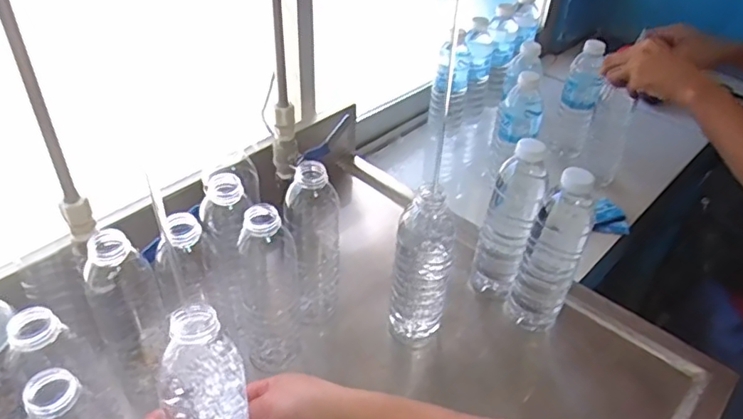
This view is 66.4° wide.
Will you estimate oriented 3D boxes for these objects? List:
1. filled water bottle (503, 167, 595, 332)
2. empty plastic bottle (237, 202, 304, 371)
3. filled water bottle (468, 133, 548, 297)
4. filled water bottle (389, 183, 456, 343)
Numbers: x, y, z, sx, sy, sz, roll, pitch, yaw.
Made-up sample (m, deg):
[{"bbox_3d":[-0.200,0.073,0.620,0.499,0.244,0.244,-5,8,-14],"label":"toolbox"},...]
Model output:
[{"bbox_3d":[0.201,0.044,0.632,0.062,0.199,0.066,20,42,20],"label":"filled water bottle"},{"bbox_3d":[-0.110,0.075,0.591,0.068,0.202,0.069,-3,40,-7],"label":"empty plastic bottle"},{"bbox_3d":[0.162,0.016,0.666,0.060,0.198,0.059,13,41,12],"label":"filled water bottle"},{"bbox_3d":[0.053,0.063,0.610,0.064,0.194,0.052,6,40,5],"label":"filled water bottle"}]

